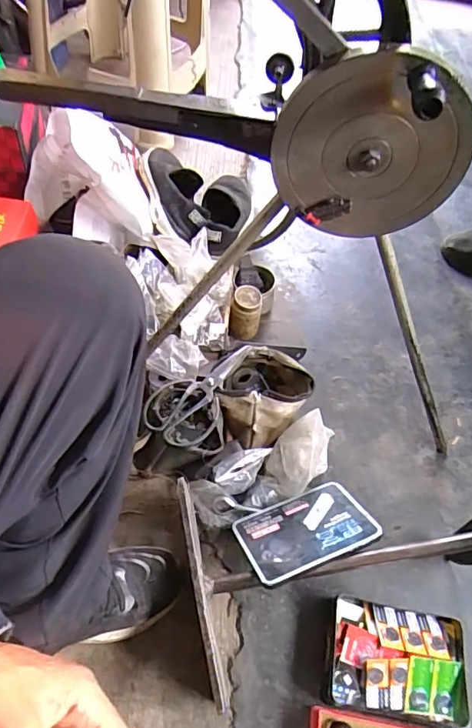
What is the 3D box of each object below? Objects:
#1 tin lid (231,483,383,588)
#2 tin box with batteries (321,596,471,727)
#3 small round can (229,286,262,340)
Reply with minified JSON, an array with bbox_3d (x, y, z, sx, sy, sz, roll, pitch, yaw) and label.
[{"bbox_3d":[0.089,0.217,0.656,0.166,0.012,0.120,-18,26,-13],"label":"tin lid"},{"bbox_3d":[0.195,0.362,0.613,0.167,0.040,0.120,11,56,1],"label":"tin box with batteries"},{"bbox_3d":[0.016,-0.086,0.849,0.050,0.083,0.050,3,56,-4],"label":"small round can"}]

